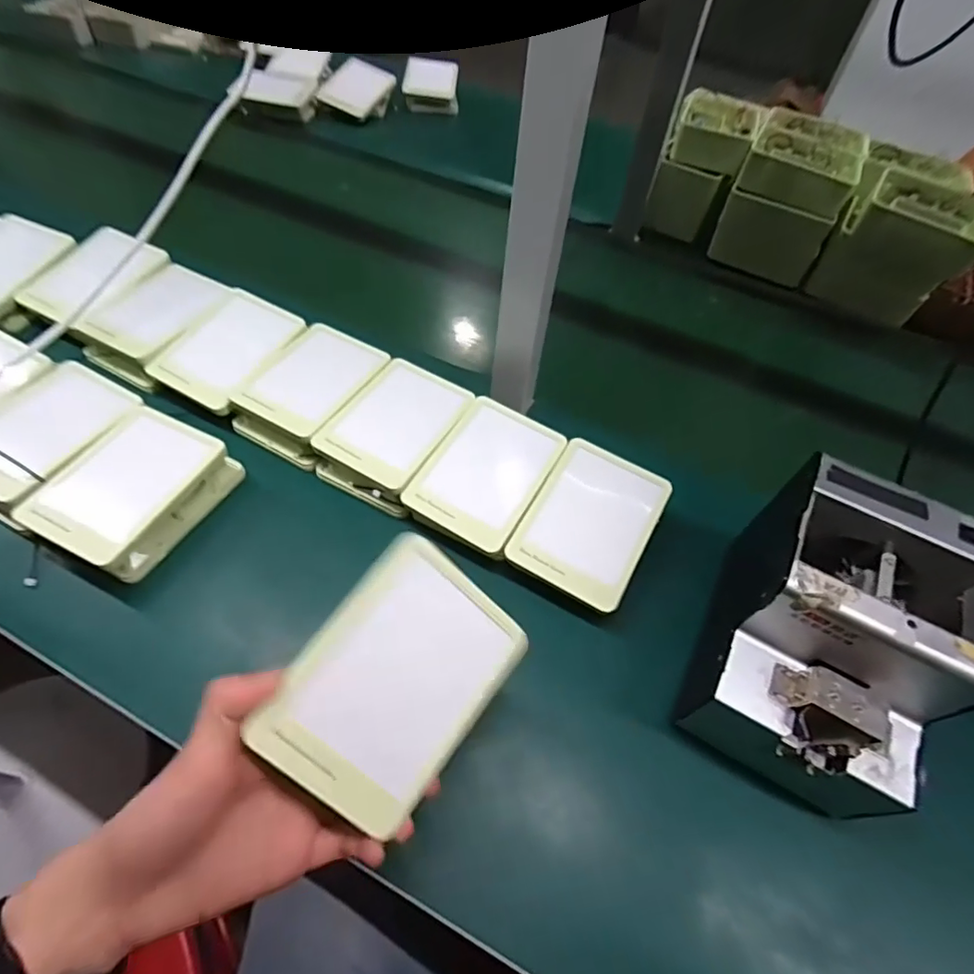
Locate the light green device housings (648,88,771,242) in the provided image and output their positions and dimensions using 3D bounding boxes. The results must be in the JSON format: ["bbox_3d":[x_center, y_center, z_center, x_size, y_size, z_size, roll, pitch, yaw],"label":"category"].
[{"bbox_3d":[0.325,-0.485,0.824,0.109,0.136,0.160,24,54,12],"label":"light green device housings"}]

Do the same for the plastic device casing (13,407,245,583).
[{"bbox_3d":[-0.302,0.002,0.465,0.101,0.042,0.140,25,54,13],"label":"plastic device casing"}]

